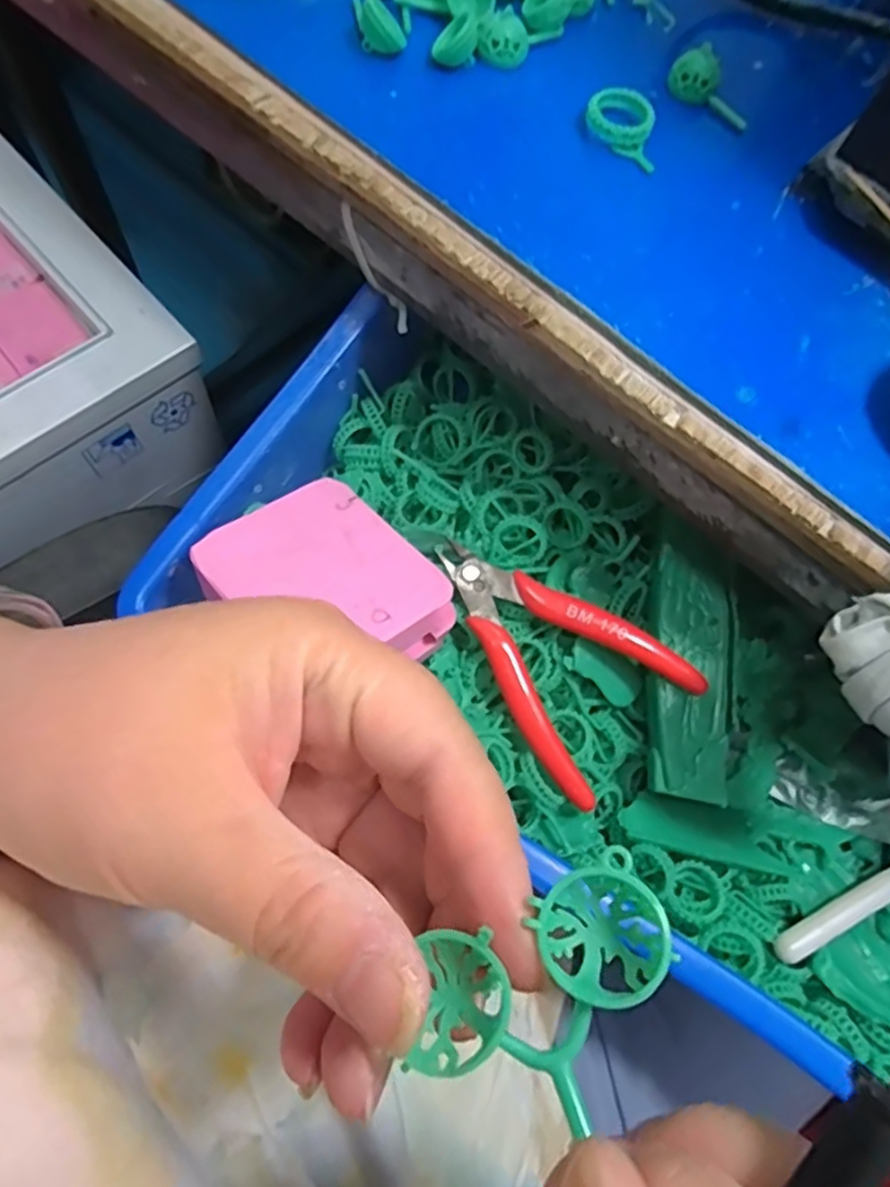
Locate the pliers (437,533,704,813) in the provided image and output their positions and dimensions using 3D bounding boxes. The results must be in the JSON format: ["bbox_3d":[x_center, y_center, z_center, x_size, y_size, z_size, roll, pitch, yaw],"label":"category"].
[{"bbox_3d":[0.041,0.024,0.290,0.118,0.014,0.073,42,71,9],"label":"pliers"}]

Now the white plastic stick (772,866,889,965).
[{"bbox_3d":[0.172,0.130,0.281,0.080,0.012,0.010,-24,75,-14],"label":"white plastic stick"}]

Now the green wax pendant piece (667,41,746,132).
[{"bbox_3d":[0.108,-0.202,0.273,0.037,0.013,0.015,43,78,-6],"label":"green wax pendant piece"}]

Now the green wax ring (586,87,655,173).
[{"bbox_3d":[0.071,-0.181,0.259,0.033,0.009,0.021,36,71,7],"label":"green wax ring"}]

